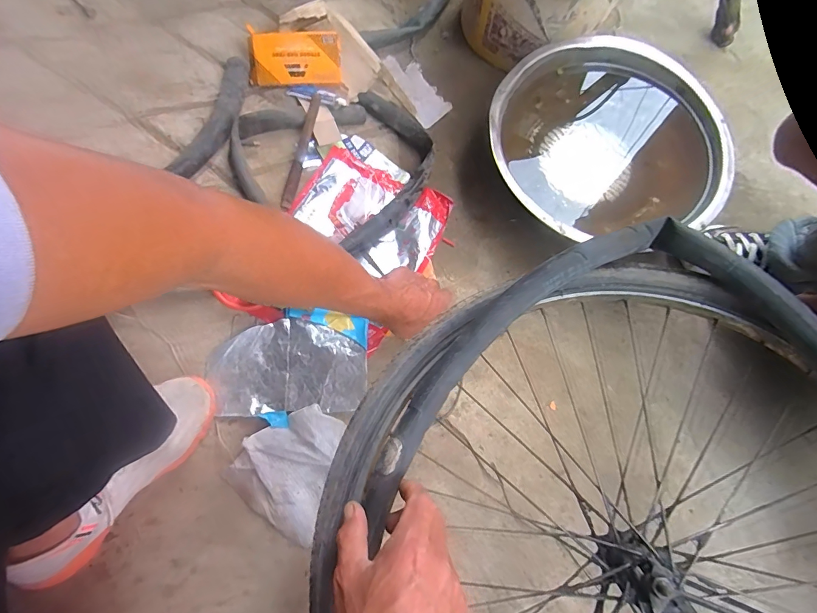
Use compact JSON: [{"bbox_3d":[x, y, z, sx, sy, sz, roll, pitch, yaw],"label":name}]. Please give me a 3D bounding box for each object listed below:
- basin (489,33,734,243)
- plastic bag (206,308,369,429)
[{"bbox_3d":[0.317,-0.281,0.680,0.386,0.088,0.340,-9,74,-2],"label":"basin"},{"bbox_3d":[-0.163,0.086,0.574,0.209,0.011,0.138,-3,74,0],"label":"plastic bag"}]

